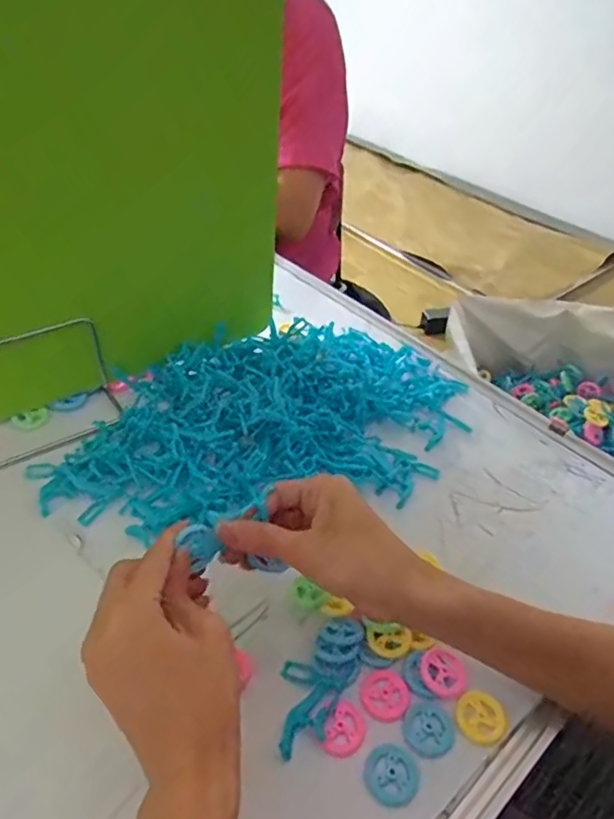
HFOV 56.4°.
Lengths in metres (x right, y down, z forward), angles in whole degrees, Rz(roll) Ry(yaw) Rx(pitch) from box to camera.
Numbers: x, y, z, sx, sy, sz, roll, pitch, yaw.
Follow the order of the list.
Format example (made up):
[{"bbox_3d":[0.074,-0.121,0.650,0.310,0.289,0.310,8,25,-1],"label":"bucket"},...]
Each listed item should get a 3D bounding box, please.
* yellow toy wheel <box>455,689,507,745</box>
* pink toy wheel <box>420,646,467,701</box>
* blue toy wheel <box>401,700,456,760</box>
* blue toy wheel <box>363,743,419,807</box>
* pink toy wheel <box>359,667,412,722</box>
[{"bbox_3d":[0.107,0.189,0.352,0.030,0.004,0.029,3,41,-3],"label":"yellow toy wheel"},{"bbox_3d":[0.086,0.168,0.365,0.026,0.008,0.030,-31,53,-35],"label":"pink toy wheel"},{"bbox_3d":[0.074,0.193,0.345,0.030,0.004,0.030,3,41,-3],"label":"blue toy wheel"},{"bbox_3d":[0.048,0.207,0.325,0.030,0.004,0.029,3,41,-3],"label":"blue toy wheel"},{"bbox_3d":[0.049,0.178,0.358,0.029,0.004,0.029,3,41,-3],"label":"pink toy wheel"}]

